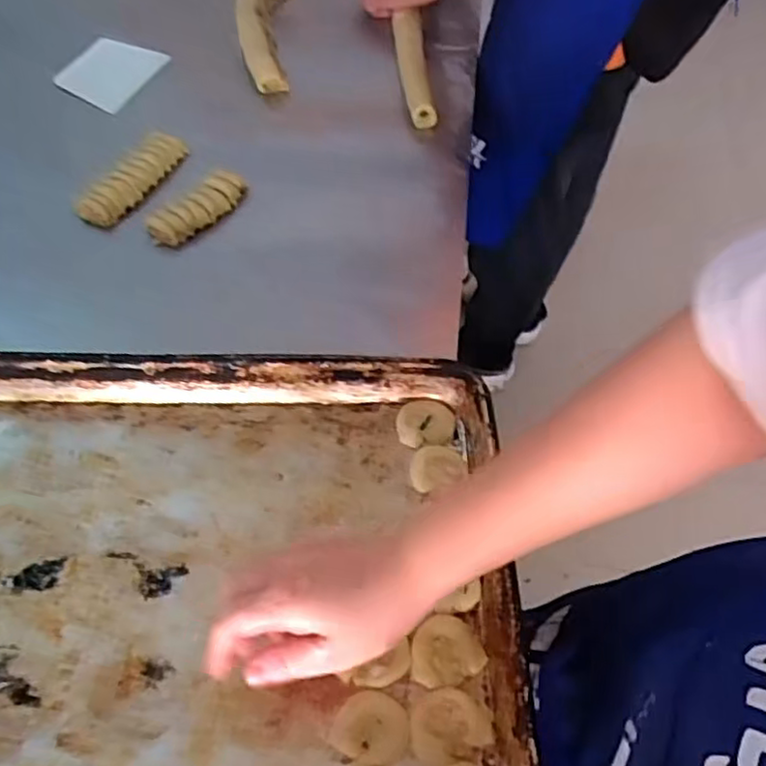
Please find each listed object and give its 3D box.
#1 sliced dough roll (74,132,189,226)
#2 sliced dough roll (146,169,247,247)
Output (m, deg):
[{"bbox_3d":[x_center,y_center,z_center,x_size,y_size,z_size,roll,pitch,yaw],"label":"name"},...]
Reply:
[{"bbox_3d":[-0.279,-0.233,0.768,0.047,0.026,0.148,26,60,15],"label":"sliced dough roll"},{"bbox_3d":[-0.198,-0.192,0.744,0.045,0.022,0.119,33,62,18],"label":"sliced dough roll"}]

